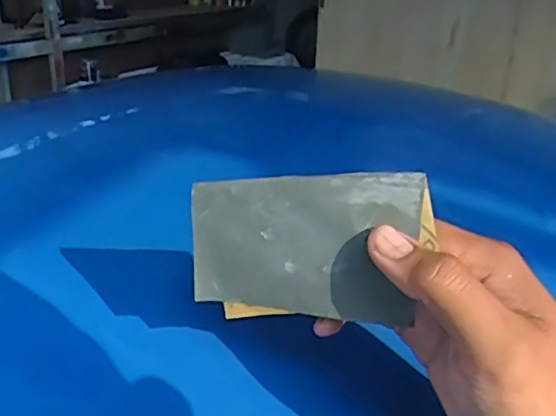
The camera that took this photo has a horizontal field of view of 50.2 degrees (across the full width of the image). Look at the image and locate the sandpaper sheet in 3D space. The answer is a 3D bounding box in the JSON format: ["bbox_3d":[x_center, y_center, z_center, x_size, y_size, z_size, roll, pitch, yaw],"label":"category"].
[{"bbox_3d":[0.013,0.020,0.293,0.118,0.071,0.009,-2,10,18],"label":"sandpaper sheet"}]

